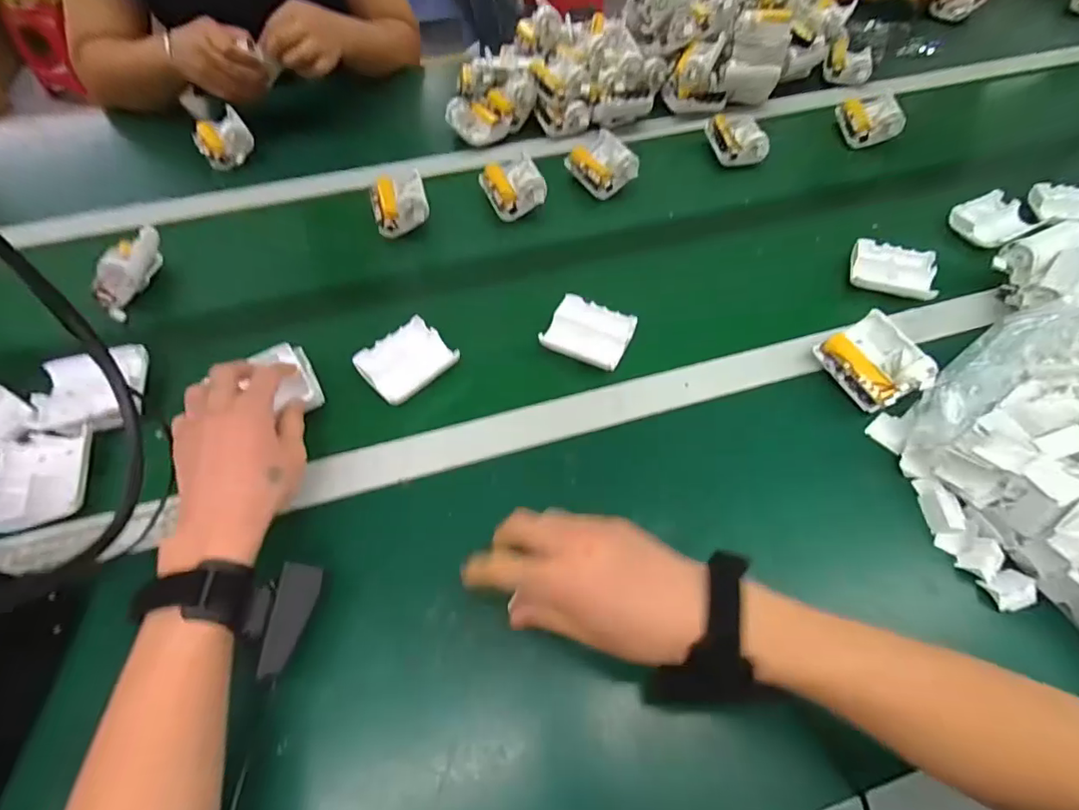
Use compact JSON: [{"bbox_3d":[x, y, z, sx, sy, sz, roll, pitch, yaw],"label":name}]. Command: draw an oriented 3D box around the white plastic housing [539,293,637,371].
[{"bbox_3d":[0.050,-0.072,0.516,0.081,0.014,0.070,23,59,16],"label":"white plastic housing"}]

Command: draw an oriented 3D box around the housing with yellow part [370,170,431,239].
[{"bbox_3d":[-0.173,-0.256,0.628,0.063,0.036,0.090,-13,61,-9],"label":"housing with yellow part"}]

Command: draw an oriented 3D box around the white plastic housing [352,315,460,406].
[{"bbox_3d":[-0.129,-0.042,0.498,0.083,0.018,0.069,-33,62,-20],"label":"white plastic housing"}]

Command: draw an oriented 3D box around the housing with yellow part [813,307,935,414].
[{"bbox_3d":[0.311,-0.042,0.475,0.067,0.036,0.085,-19,58,-12],"label":"housing with yellow part"}]

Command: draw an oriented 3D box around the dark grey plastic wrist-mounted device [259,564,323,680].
[{"bbox_3d":[-0.167,0.141,0.337,0.026,0.014,0.067,27,56,-30],"label":"dark grey plastic wrist-mounted device"}]

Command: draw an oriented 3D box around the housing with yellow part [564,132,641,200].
[{"bbox_3d":[0.078,-0.315,0.671,0.068,0.042,0.090,-22,58,-13],"label":"housing with yellow part"}]

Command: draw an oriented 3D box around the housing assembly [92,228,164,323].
[{"bbox_3d":[-0.449,-0.148,0.554,0.032,0.051,0.106,19,78,10],"label":"housing assembly"}]

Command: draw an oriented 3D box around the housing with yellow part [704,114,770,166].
[{"bbox_3d":[0.269,-0.366,0.702,0.064,0.031,0.083,-11,57,-7],"label":"housing with yellow part"}]

